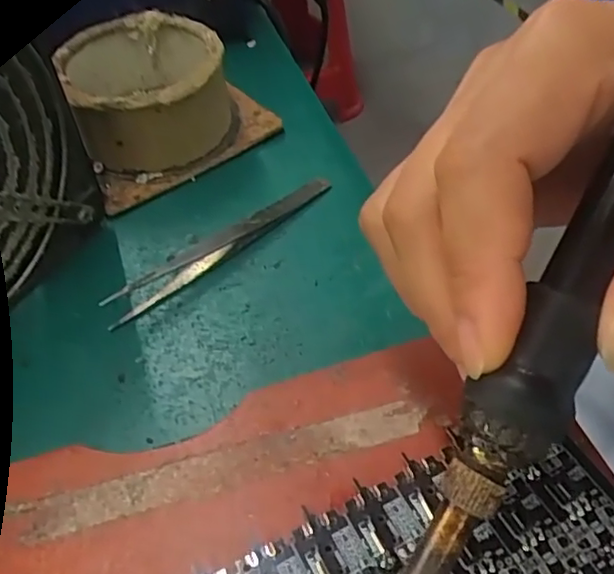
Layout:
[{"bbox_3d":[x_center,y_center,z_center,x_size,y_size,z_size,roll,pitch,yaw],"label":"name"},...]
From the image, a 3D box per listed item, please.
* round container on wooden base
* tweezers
[{"bbox_3d":[-0.083,-0.104,0.331,0.100,0.051,0.097,-32,55,-23],"label":"round container on wooden base"},{"bbox_3d":[-0.038,-0.021,0.283,0.122,0.012,0.013,-36,57,-25],"label":"tweezers"}]

